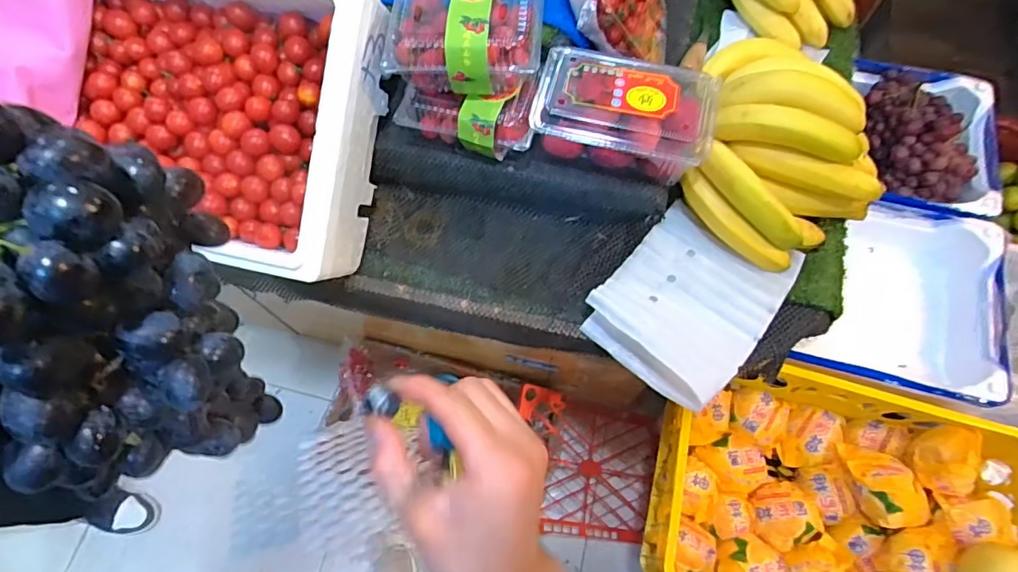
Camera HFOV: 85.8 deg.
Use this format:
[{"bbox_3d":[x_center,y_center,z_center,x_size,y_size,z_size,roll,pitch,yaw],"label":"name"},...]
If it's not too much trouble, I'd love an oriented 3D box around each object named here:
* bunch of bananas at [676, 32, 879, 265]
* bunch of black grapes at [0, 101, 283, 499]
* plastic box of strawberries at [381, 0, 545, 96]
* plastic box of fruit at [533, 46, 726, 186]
[{"bbox_3d":[0.270,-0.163,0.587,0.177,0.099,0.261,-18,69,-6],"label":"bunch of bananas"},{"bbox_3d":[-0.183,0.024,0.243,0.113,0.189,0.114,-20,69,-7],"label":"bunch of black grapes"},{"bbox_3d":[-0.045,-0.247,0.545,0.154,0.075,0.113,9,68,4],"label":"plastic box of strawberries"},{"bbox_3d":[0.118,-0.180,0.571,0.176,0.073,0.098,15,69,7],"label":"plastic box of fruit"}]

